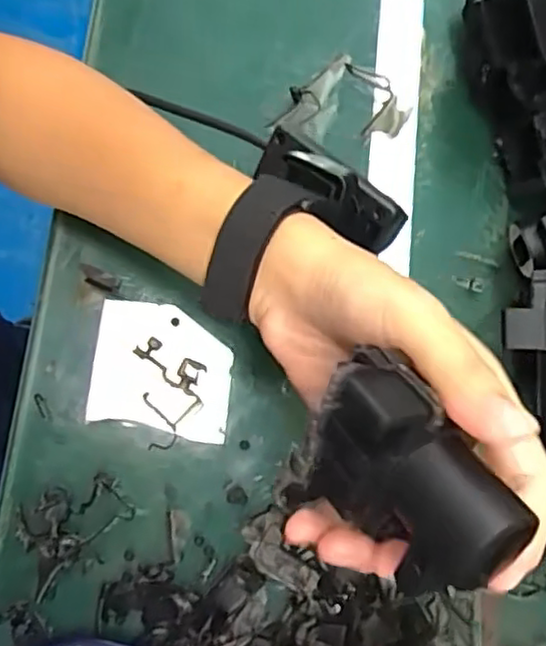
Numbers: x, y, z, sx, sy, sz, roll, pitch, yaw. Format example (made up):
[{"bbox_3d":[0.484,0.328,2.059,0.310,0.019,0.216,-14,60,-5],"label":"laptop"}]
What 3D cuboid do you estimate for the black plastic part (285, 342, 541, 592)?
[{"bbox_3d":[0.038,0.047,0.193,0.061,0.036,0.042,36,79,10],"label":"black plastic part"}]

